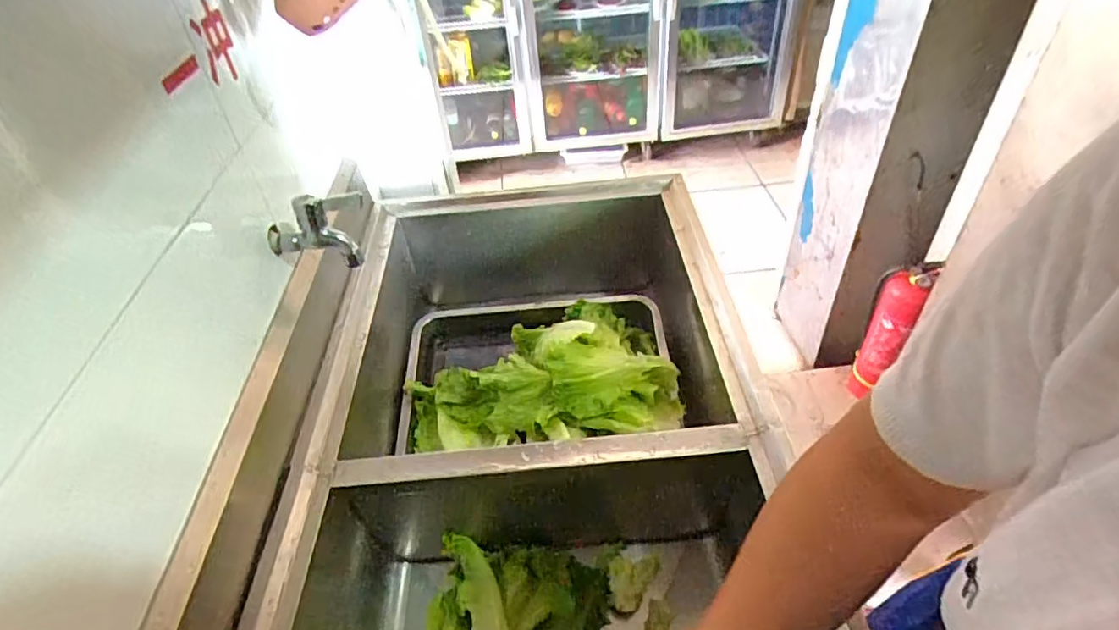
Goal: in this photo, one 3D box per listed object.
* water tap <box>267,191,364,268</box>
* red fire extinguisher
[{"bbox_3d":[-0.265,-0.087,0.644,0.103,0.082,0.041,6,43,13],"label":"water tap"},{"bbox_3d":[0.888,0.055,1.607,0.111,0.488,0.117,22,49,27],"label":"red fire extinguisher"}]

